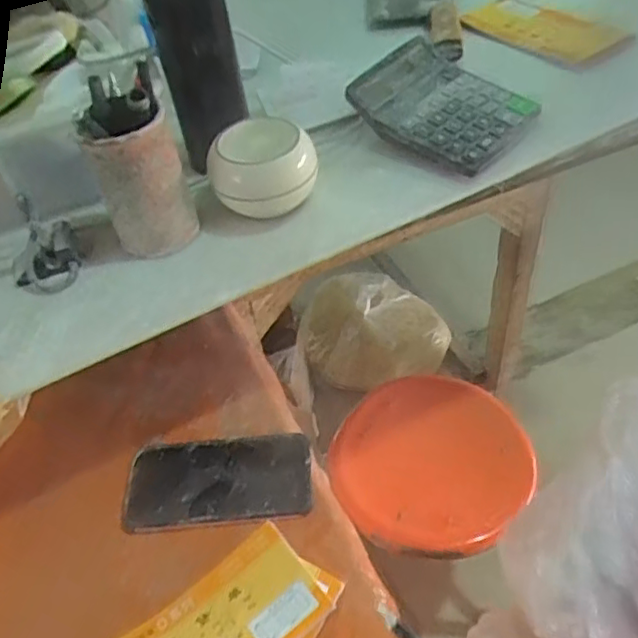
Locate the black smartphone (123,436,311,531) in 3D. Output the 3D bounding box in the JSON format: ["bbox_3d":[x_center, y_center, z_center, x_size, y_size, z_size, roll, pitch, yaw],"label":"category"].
[{"bbox_3d":[-0.087,0.138,0.552,0.159,0.013,0.078,-5,48,2],"label":"black smartphone"}]

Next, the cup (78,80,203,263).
[{"bbox_3d":[-0.140,-0.116,0.495,0.065,0.119,0.067,-18,49,-10],"label":"cup"}]

